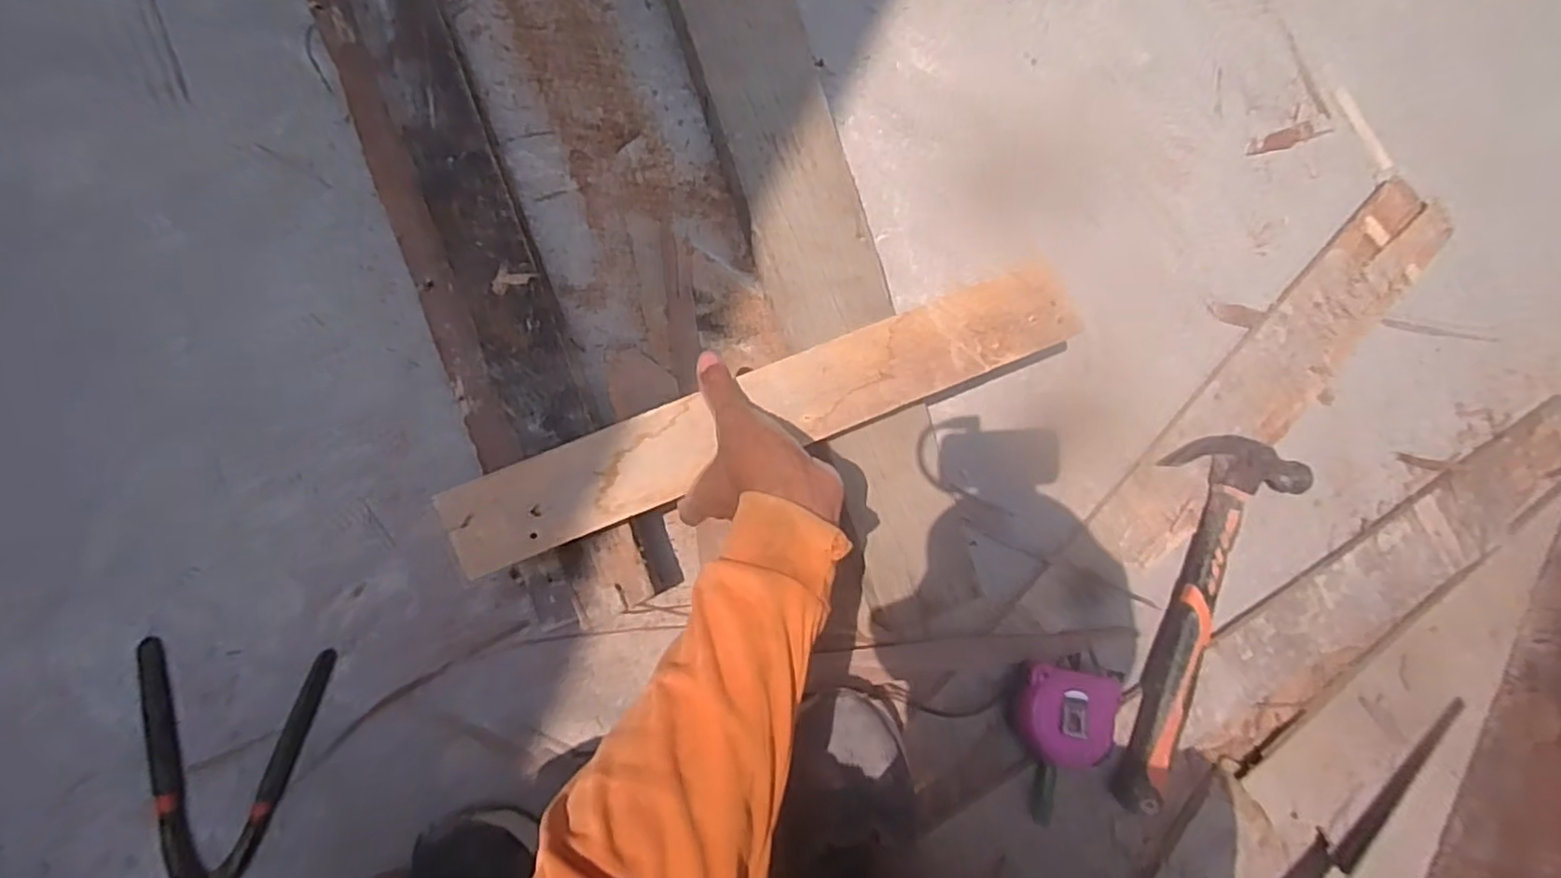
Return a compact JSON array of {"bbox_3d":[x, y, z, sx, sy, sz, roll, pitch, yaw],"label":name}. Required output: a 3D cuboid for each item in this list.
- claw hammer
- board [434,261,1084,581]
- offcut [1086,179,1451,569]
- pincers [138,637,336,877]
[{"bbox_3d":[0.364,0.156,0.582,0.116,0.045,0.317,12,88,-6],"label":"claw hammer"},{"bbox_3d":[-0.003,-0.019,0.478,0.454,0.010,0.062,-22,92,-7],"label":"board"},{"bbox_3d":[0.441,-0.052,0.609,0.085,0.024,0.422,43,85,-4],"label":"offcut"},{"bbox_3d":[-0.428,0.263,0.517,0.130,0.014,0.210,9,88,-6],"label":"pincers"}]

